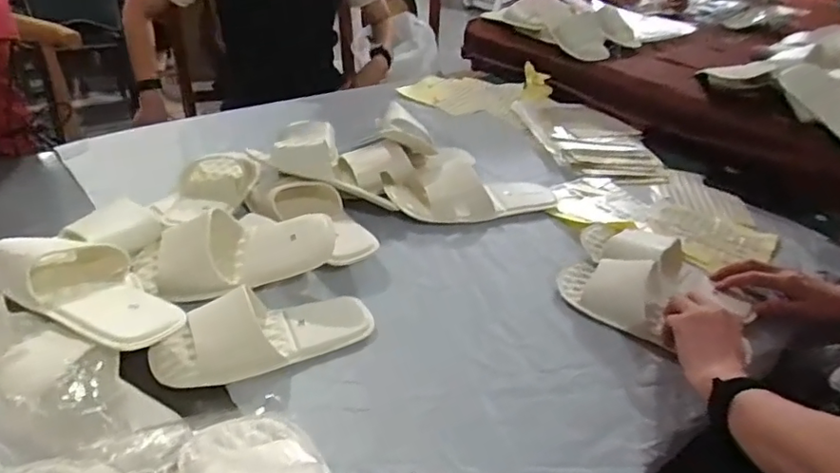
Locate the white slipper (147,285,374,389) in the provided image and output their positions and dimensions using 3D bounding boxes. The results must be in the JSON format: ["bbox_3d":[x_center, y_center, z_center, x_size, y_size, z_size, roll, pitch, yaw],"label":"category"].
[{"bbox_3d":[-0.166,0.097,0.619,0.231,0.057,0.089,-13,38,-27],"label":"white slipper"}]

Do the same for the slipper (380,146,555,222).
[{"bbox_3d":[0.082,-0.080,0.880,0.258,0.065,0.118,-4,35,-15],"label":"slipper"}]

